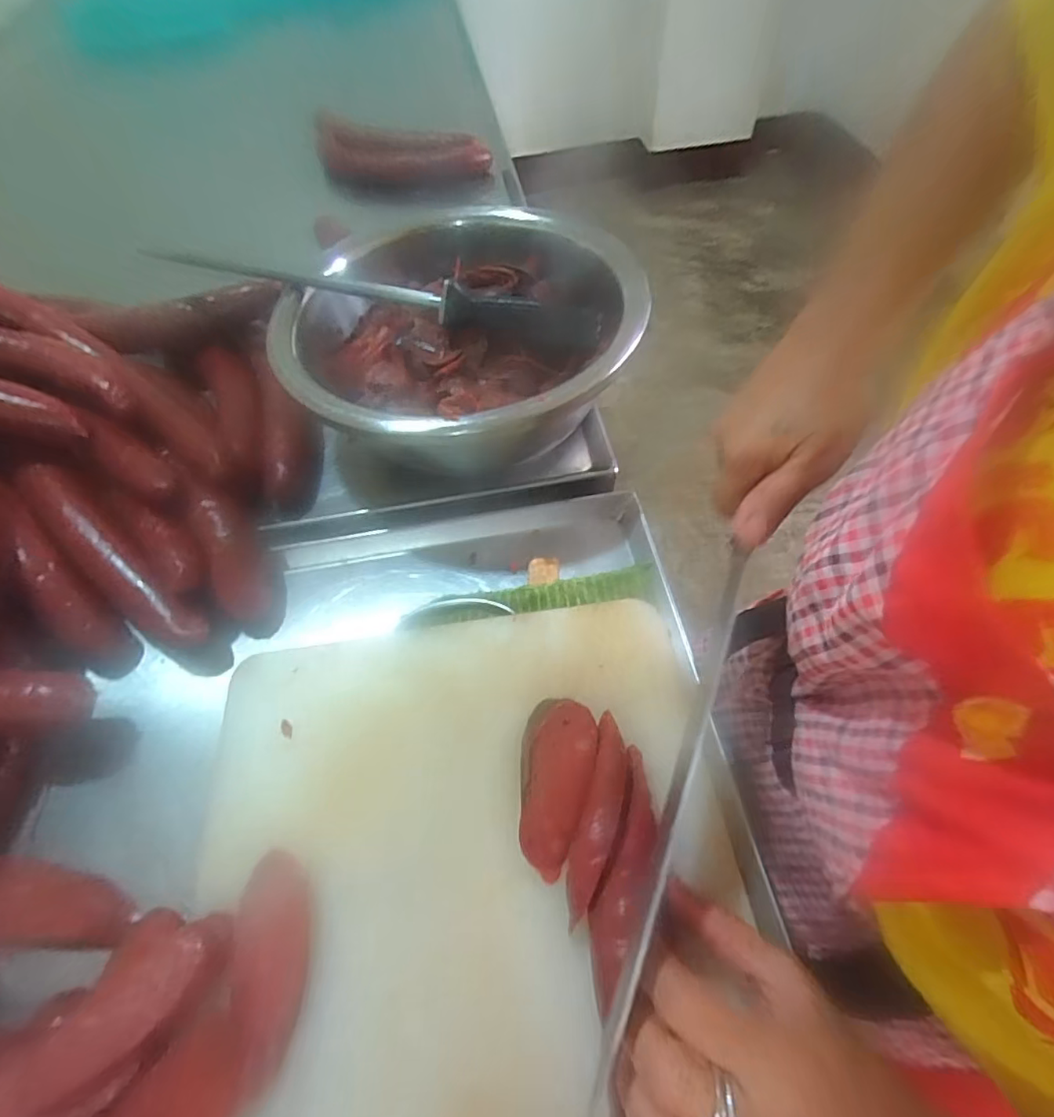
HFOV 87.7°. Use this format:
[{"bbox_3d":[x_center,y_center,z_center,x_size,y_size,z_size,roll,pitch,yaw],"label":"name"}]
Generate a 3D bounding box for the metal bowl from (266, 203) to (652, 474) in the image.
[{"bbox_3d":[-0.046,-0.182,0.465,0.280,0.106,0.295,0,57,2],"label":"metal bowl"}]

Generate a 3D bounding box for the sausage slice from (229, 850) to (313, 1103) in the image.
[{"bbox_3d":[-0.130,0.204,0.279,0.035,0.010,0.096,-8,57,-2],"label":"sausage slice"}]

